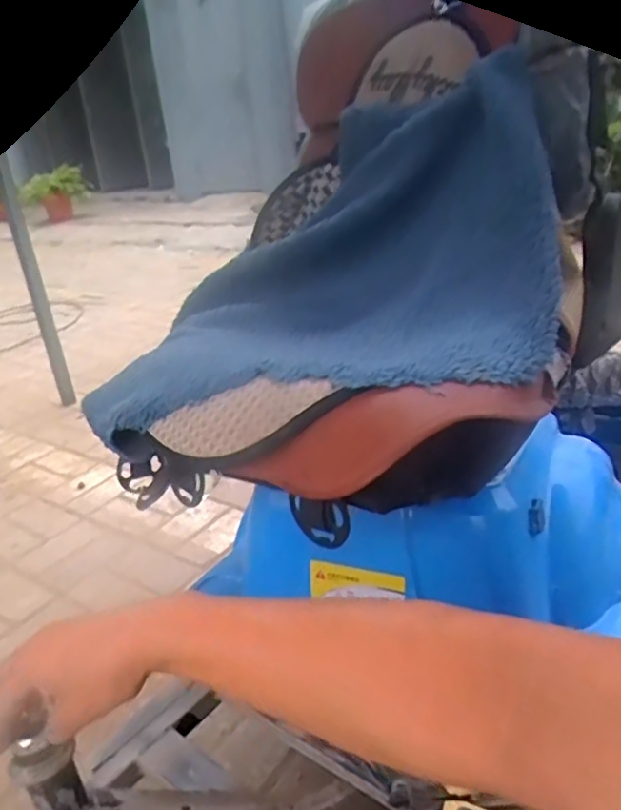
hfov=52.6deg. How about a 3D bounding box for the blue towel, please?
[{"bbox_3d":[0.013,-0.147,0.599,0.429,0.246,0.323,0,24,12],"label":"blue towel"}]

